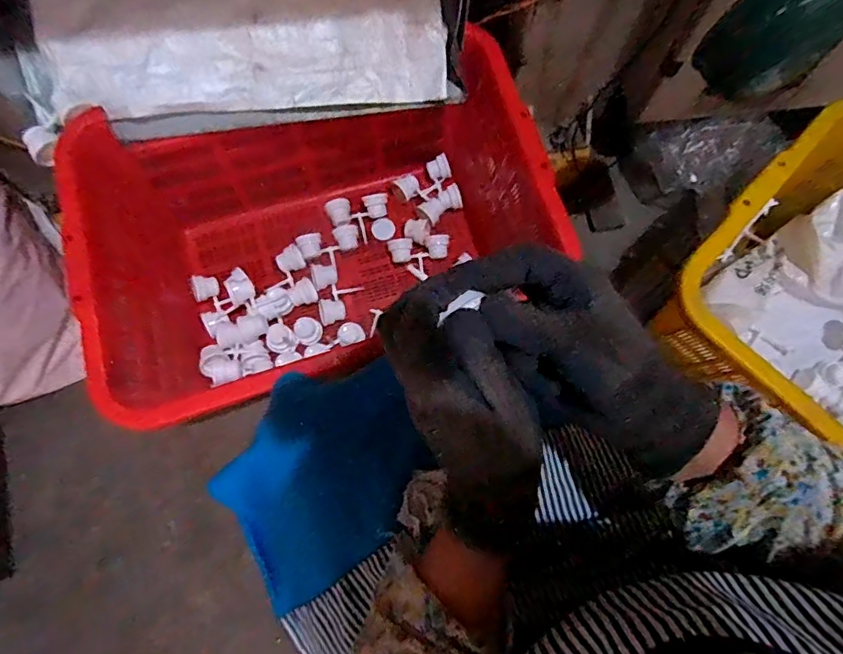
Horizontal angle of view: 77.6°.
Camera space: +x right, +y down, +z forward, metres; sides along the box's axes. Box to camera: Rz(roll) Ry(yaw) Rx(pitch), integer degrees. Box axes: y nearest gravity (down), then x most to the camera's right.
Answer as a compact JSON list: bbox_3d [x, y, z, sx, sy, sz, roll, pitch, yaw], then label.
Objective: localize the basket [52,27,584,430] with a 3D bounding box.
[{"bbox_3d":[-0.151,-0.137,0.826,0.638,0.289,0.431,-19,76,-6],"label":"basket"}]

